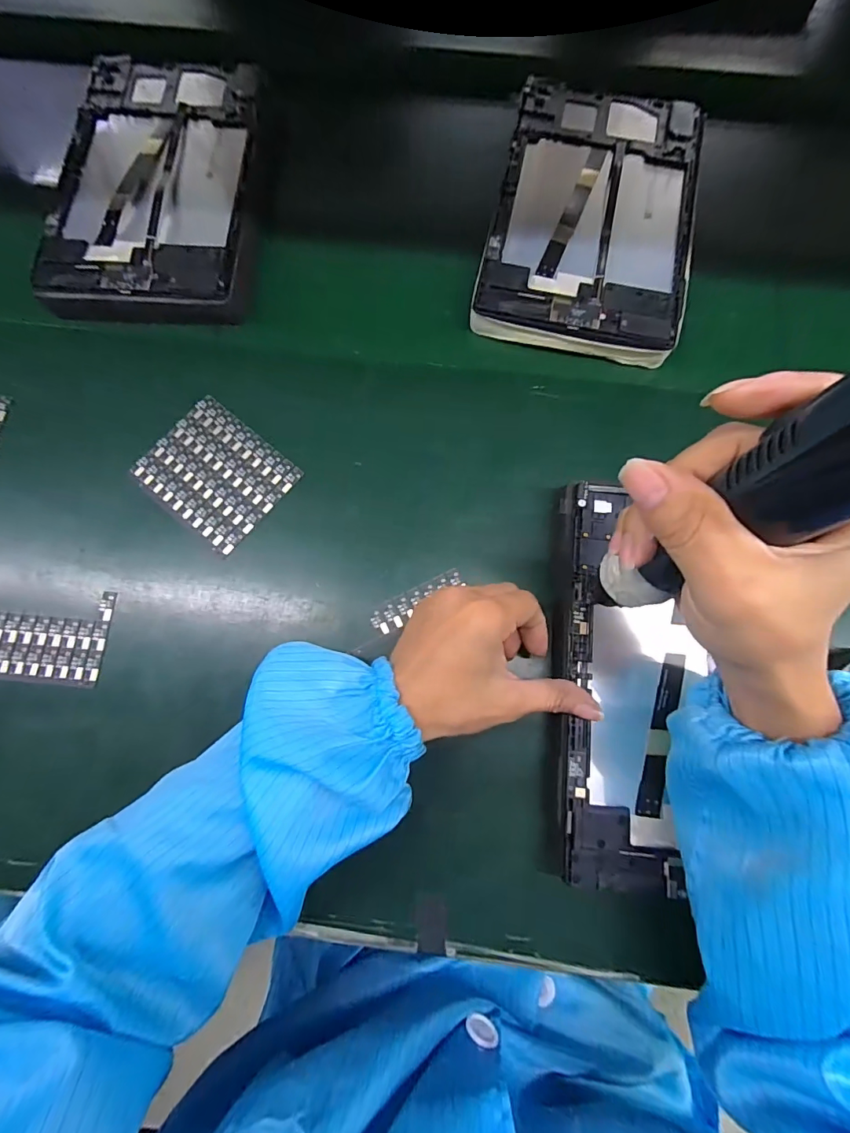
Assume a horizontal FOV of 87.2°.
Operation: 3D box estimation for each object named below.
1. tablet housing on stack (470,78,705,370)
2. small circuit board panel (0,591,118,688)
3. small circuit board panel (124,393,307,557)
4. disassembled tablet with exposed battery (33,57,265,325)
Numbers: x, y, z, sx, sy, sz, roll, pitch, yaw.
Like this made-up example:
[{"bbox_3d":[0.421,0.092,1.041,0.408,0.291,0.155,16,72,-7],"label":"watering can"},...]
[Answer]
[{"bbox_3d":[0.137,-0.287,0.360,0.155,0.021,0.239,13,76,3],"label":"tablet housing on stack"},{"bbox_3d":[-0.267,0.047,0.304,0.098,0.005,0.061,5,76,1],"label":"small circuit board panel"},{"bbox_3d":[-0.151,-0.068,0.325,0.099,0.006,0.081,39,79,8],"label":"small circuit board panel"},{"bbox_3d":[-0.222,-0.315,0.369,0.152,0.027,0.264,1,76,0],"label":"disassembled tablet with exposed battery"}]

